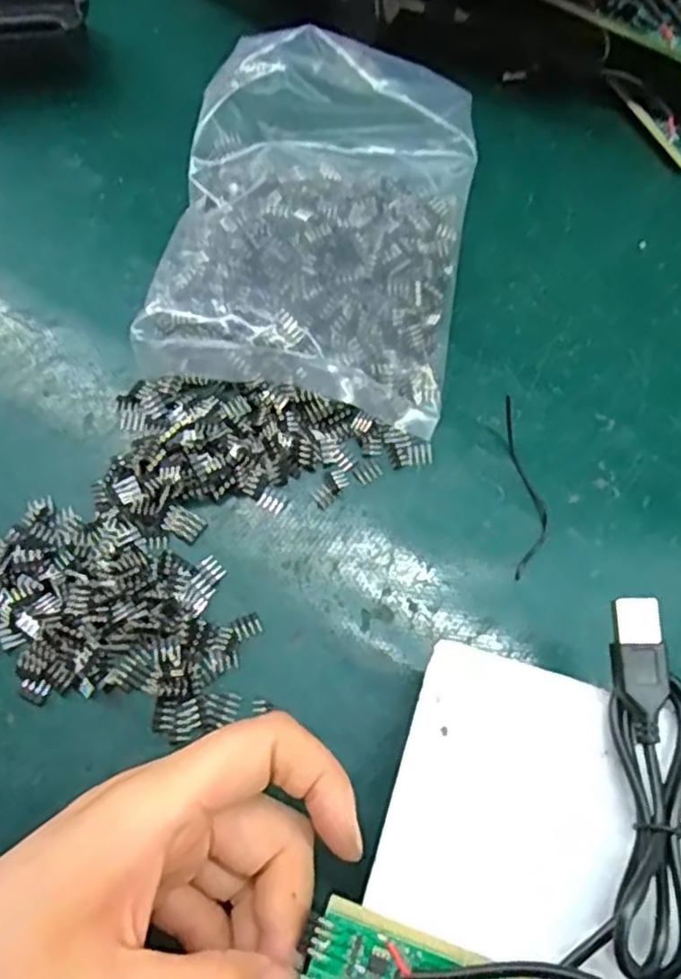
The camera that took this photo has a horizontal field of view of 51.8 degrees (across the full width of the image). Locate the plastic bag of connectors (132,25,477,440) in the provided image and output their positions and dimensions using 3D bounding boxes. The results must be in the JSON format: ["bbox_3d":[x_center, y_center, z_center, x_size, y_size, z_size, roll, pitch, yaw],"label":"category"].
[{"bbox_3d":[-0.008,-0.117,0.294,0.121,0.036,0.173,9,69,4],"label":"plastic bag of connectors"}]

